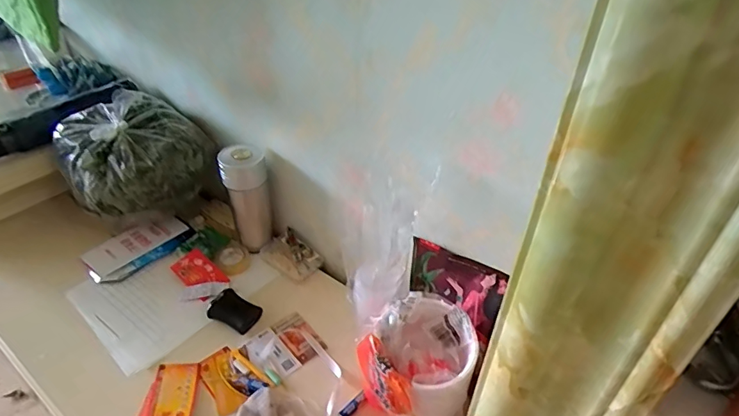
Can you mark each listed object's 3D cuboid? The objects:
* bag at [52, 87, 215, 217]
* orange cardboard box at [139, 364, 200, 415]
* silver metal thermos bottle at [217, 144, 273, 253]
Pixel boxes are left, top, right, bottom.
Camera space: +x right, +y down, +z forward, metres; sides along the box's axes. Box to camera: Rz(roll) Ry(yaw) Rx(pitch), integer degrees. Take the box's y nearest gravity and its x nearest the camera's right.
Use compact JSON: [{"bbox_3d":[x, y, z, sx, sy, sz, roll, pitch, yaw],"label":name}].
[{"bbox_3d":[-0.393,-0.062,0.821,0.216,0.215,0.179,-25,46,-31],"label":"bag"},{"bbox_3d":[-0.255,0.252,0.598,0.063,0.009,0.127,4,38,2],"label":"orange cardboard box"},{"bbox_3d":[-0.203,-0.014,0.785,0.064,0.177,0.060,-28,47,-33],"label":"silver metal thermos bottle"}]

